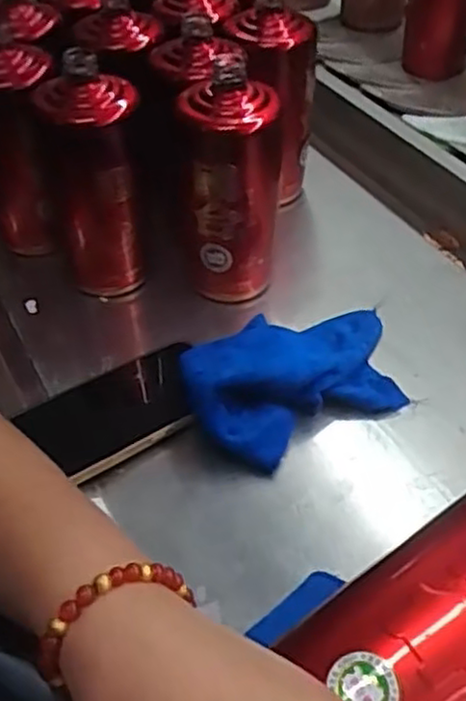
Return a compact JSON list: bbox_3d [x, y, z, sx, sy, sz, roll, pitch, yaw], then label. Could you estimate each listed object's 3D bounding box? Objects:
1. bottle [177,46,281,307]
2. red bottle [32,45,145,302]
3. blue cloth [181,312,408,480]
[{"bbox_3d":[-0.002,-0.125,0.585,0.077,0.197,0.072,-1,44,-1],"label":"bottle"},{"bbox_3d":[-0.112,-0.130,0.579,0.079,0.191,0.070,-11,45,-12],"label":"red bottle"},{"bbox_3d":[0.054,0.013,0.540,0.190,0.050,0.117,-19,47,-19],"label":"blue cloth"}]

